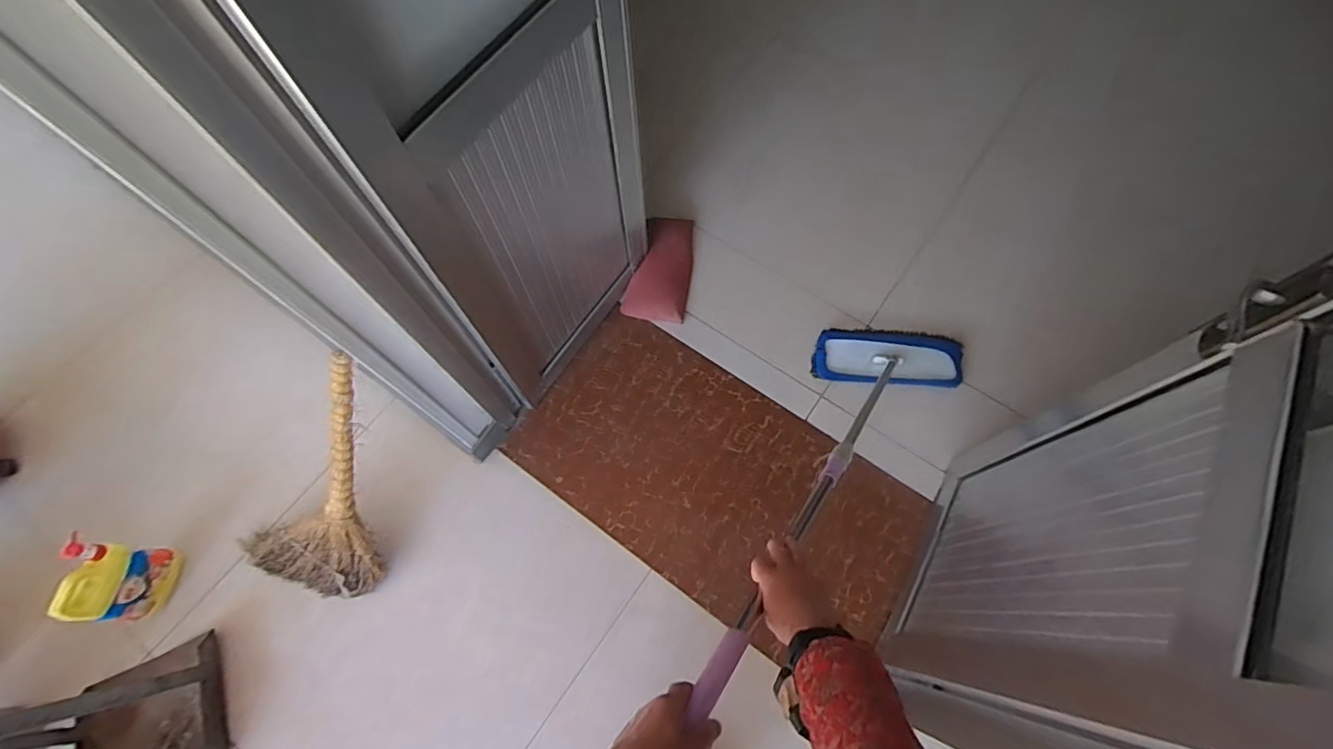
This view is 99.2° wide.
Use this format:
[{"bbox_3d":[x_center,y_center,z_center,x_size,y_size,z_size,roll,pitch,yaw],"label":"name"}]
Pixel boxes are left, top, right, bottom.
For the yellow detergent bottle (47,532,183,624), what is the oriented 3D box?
[{"bbox_3d":[-1.186,0.454,1.238,0.074,0.226,0.161,8,69,5],"label":"yellow detergent bottle"}]

